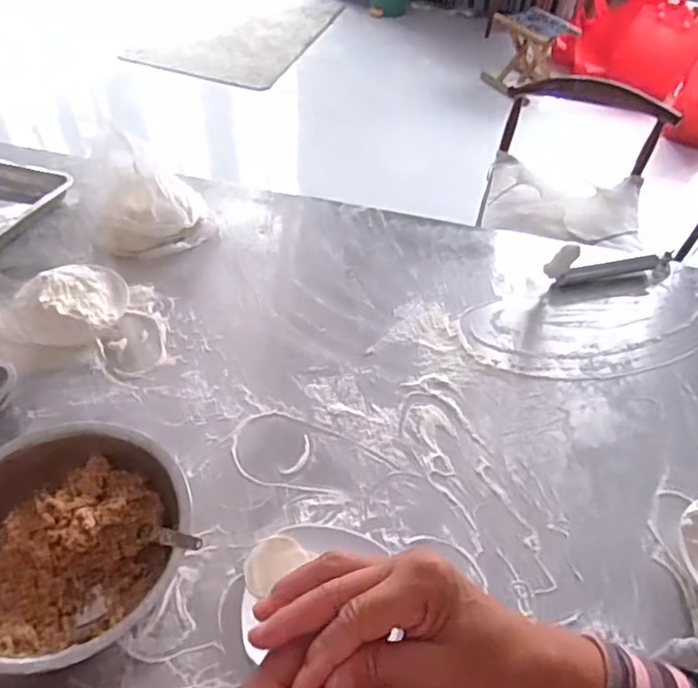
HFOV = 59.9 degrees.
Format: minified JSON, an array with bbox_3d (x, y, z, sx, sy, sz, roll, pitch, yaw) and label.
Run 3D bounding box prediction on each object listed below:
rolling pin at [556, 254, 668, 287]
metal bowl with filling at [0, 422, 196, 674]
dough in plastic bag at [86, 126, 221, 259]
[{"bbox_3d":[0.513,-0.145,1.173,0.240,0.025,0.025,-12,51,-16],"label":"rolling pin"},{"bbox_3d":[-0.328,0.231,0.707,0.263,0.085,0.268,3,49,-4],"label":"metal bowl with filling"},{"bbox_3d":[-0.363,-0.283,1.113,0.208,0.142,0.186,-4,50,-10],"label":"dough in plastic bag"}]

